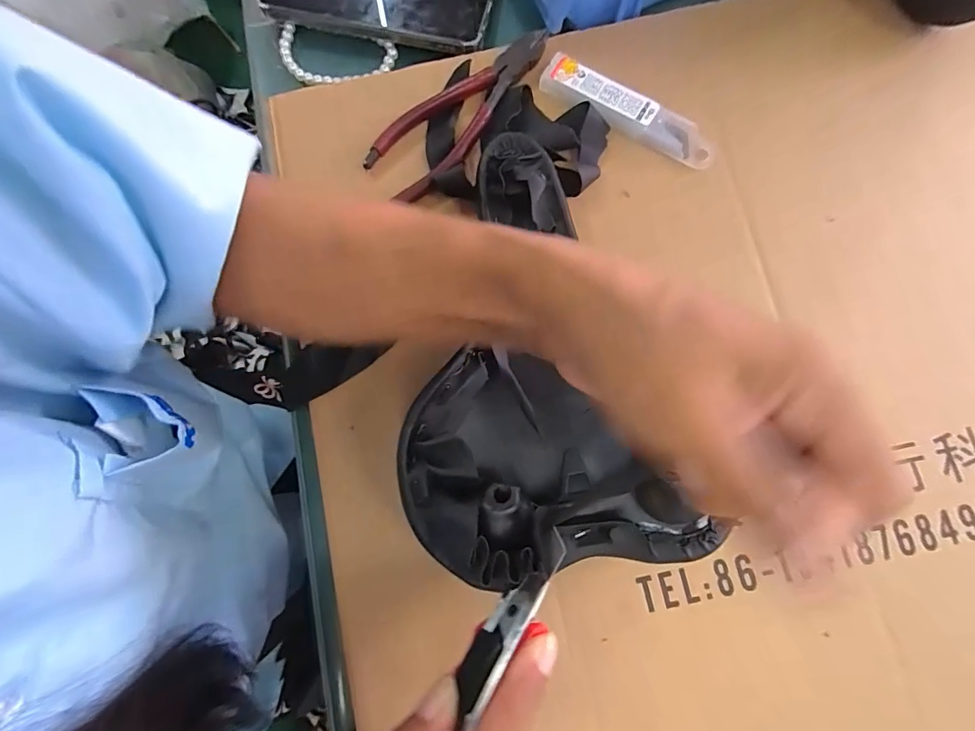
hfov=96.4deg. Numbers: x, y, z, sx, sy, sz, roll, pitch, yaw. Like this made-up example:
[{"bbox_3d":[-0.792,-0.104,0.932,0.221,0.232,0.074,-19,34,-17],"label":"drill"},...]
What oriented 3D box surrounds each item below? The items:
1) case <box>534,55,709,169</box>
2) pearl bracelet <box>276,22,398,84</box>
[{"bbox_3d":[0.093,-0.168,0.290,0.123,0.010,0.029,30,81,6],"label":"case"},{"bbox_3d":[-0.110,-0.223,0.317,0.085,0.011,0.045,6,79,2],"label":"pearl bracelet"}]

